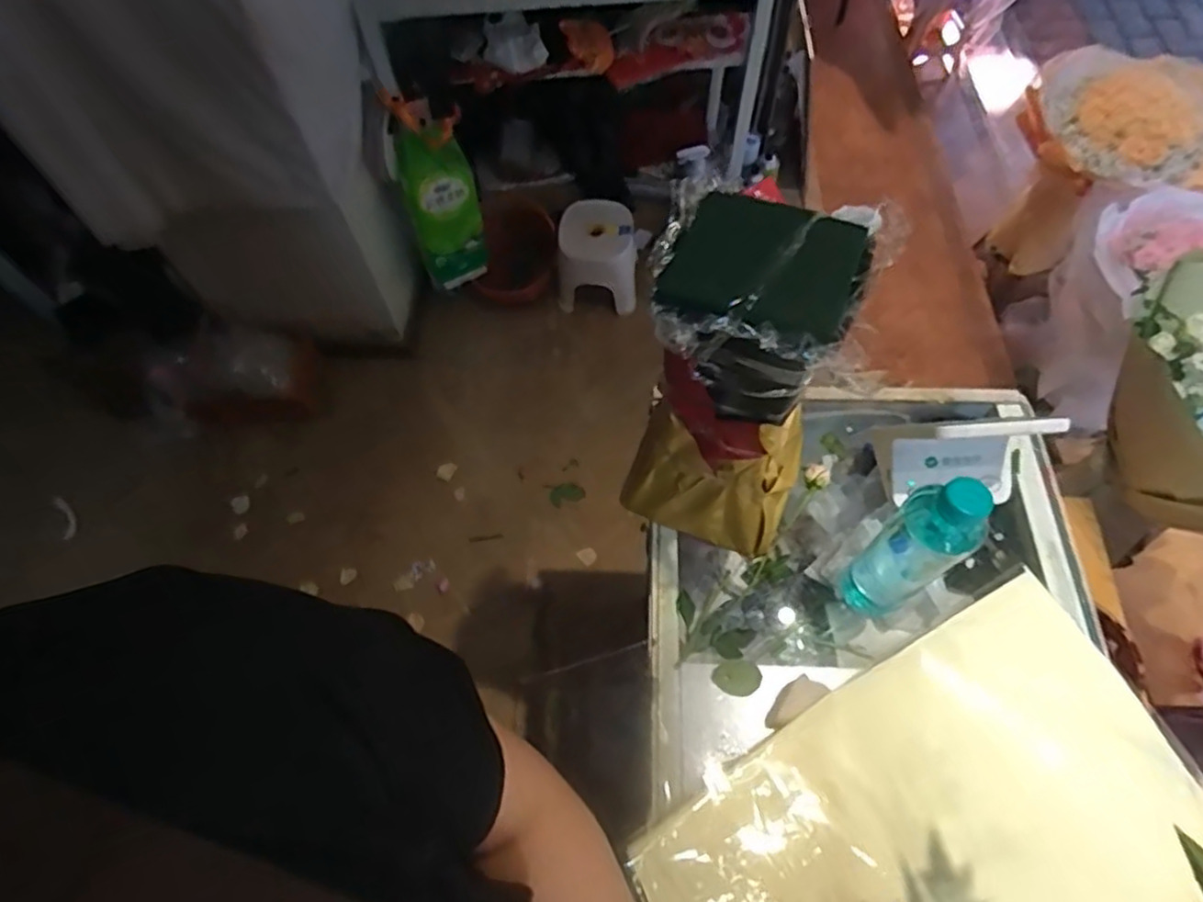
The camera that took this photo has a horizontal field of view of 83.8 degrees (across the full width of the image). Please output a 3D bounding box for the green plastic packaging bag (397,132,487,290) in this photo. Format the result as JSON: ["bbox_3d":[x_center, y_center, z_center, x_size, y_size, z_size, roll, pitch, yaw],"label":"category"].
[{"bbox_3d":[-0.378,-0.566,1.627,0.174,0.377,0.100,-15,63,-5],"label":"green plastic packaging bag"}]

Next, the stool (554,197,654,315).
[{"bbox_3d":[-0.014,-0.522,1.787,0.223,0.210,0.217,-5,62,0],"label":"stool"}]

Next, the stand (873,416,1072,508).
[{"bbox_3d":[0.336,-0.002,0.616,0.119,0.122,0.060,-2,62,2],"label":"stand"}]

